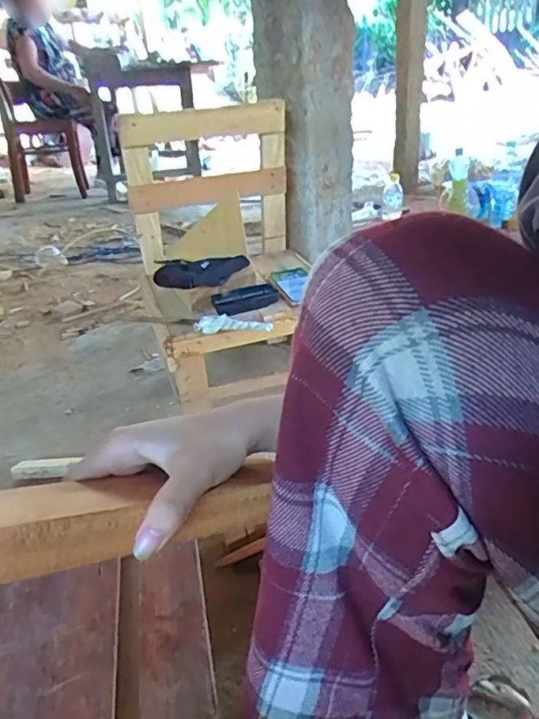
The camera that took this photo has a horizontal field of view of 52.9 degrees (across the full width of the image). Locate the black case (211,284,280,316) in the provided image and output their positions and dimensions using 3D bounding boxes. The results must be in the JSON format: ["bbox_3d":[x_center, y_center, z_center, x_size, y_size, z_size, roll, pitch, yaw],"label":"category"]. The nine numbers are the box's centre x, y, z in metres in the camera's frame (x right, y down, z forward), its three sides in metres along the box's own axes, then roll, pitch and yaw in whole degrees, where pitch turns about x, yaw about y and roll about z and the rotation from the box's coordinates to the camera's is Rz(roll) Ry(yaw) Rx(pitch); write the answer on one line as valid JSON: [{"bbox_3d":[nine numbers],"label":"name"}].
[{"bbox_3d":[-0.039,-0.098,0.904,0.108,0.022,0.059,-18,30,-24],"label":"black case"}]

